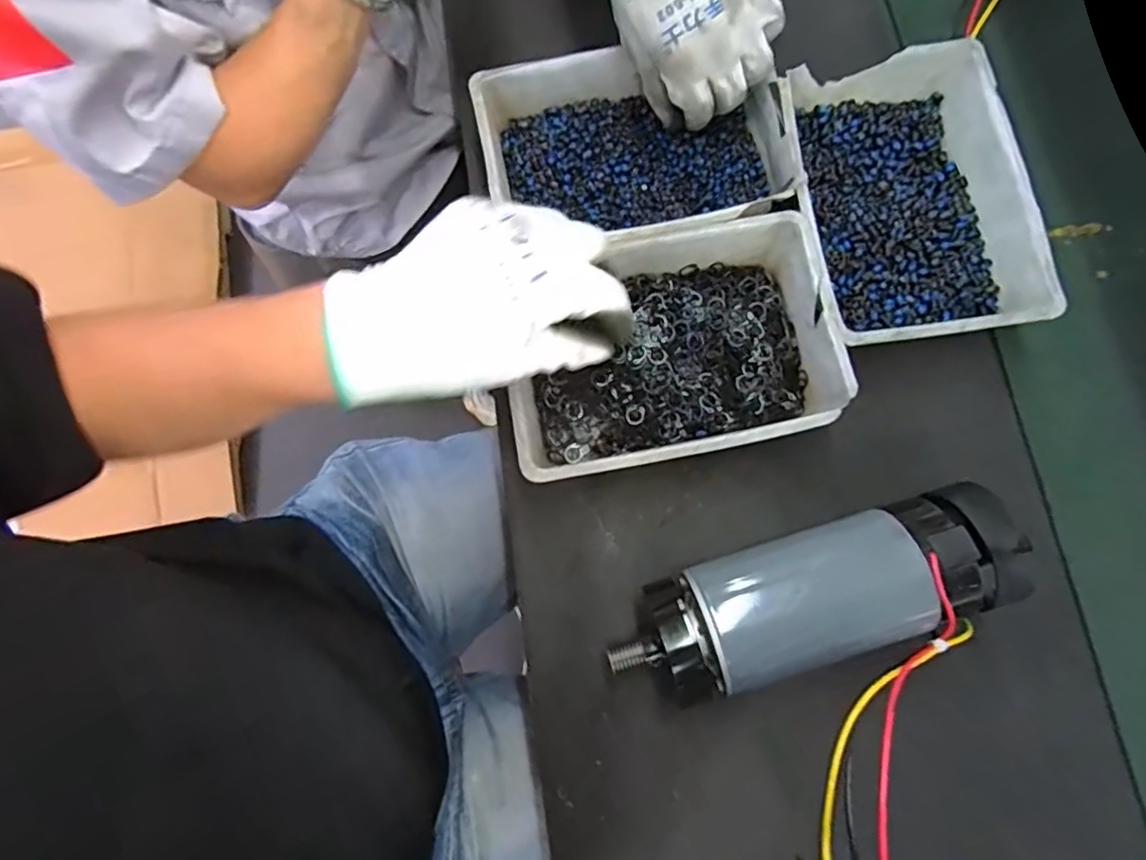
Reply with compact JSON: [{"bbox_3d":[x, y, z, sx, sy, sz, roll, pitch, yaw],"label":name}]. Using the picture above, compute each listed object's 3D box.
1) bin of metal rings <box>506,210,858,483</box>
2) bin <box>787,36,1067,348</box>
[{"bbox_3d":[0.059,-0.051,0.394,0.200,0.055,0.139,-11,78,-4],"label":"bin of metal rings"},{"bbox_3d":[0.223,-0.154,0.416,0.153,0.055,0.205,-9,78,-3],"label":"bin"}]

